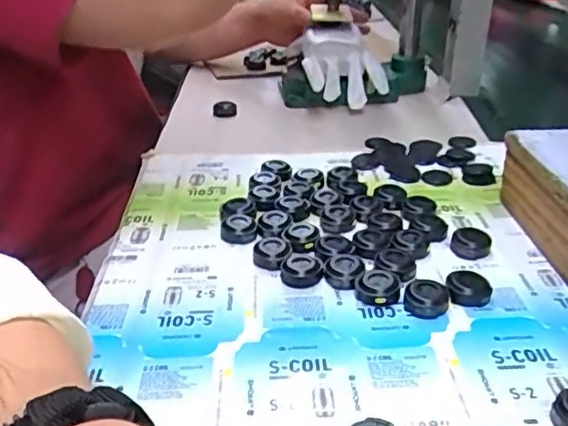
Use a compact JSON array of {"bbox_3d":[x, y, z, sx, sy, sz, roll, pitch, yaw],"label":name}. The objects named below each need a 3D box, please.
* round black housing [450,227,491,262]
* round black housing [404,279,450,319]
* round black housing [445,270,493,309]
[{"bbox_3d":[0.145,0.025,0.472,0.029,0.015,0.029,-2,28,1],"label":"round black housing"},{"bbox_3d":[0.096,0.057,0.408,0.028,0.014,0.028,6,29,15],"label":"round black housing"},{"bbox_3d":[0.128,0.053,0.420,0.030,0.015,0.030,6,29,15],"label":"round black housing"}]

